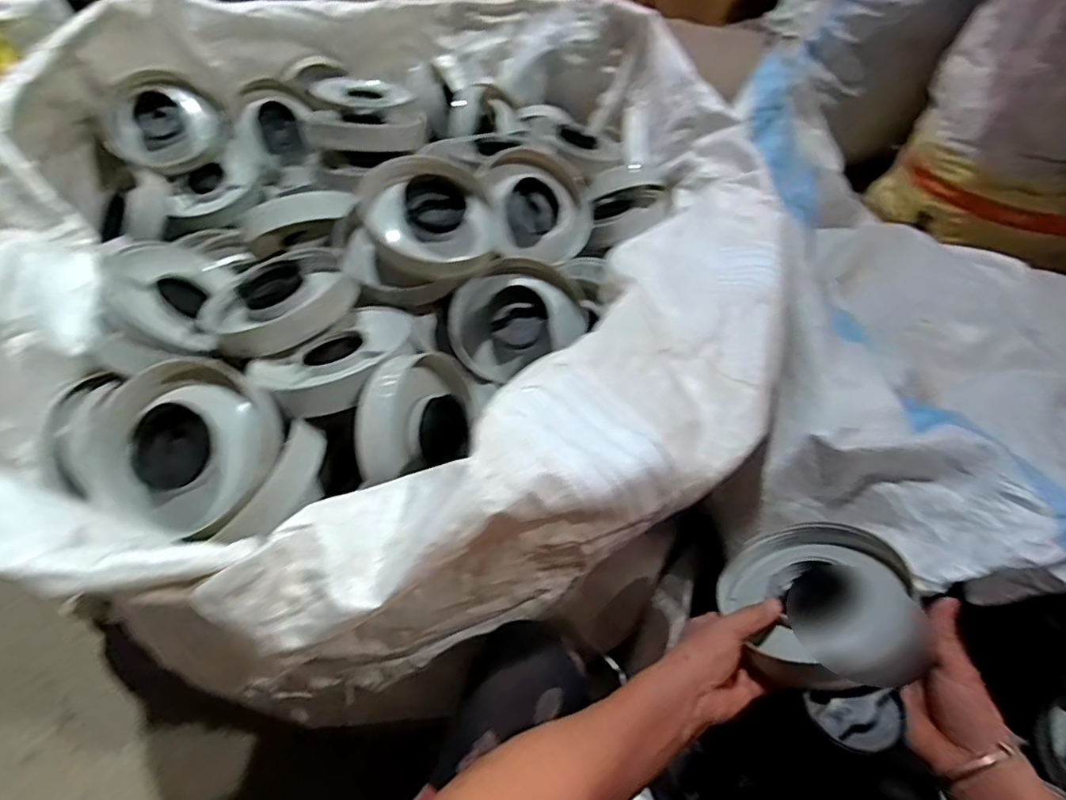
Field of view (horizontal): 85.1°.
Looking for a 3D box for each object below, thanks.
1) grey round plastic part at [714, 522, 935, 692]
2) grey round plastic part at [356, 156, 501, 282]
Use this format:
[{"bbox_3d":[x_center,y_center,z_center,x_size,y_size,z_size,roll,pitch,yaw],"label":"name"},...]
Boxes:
[{"bbox_3d":[0.239,0.171,0.516,0.172,0.054,0.160,-21,37,23],"label":"grey round plastic part"},{"bbox_3d":[-0.115,-0.212,0.669,0.161,0.052,0.154,-35,89,-23],"label":"grey round plastic part"}]

